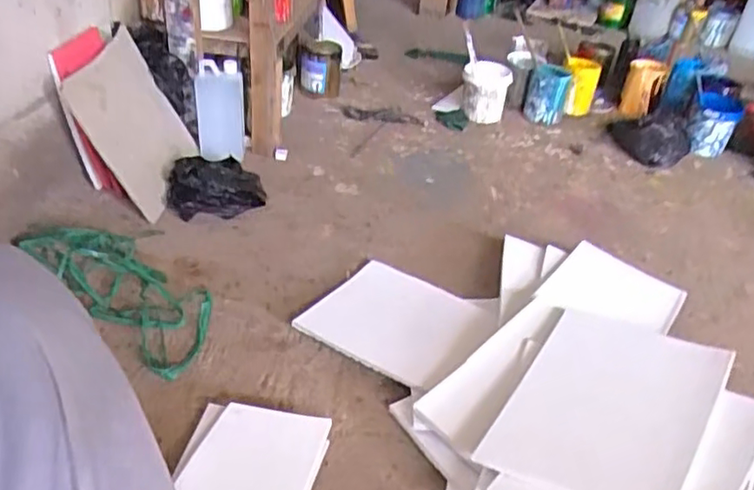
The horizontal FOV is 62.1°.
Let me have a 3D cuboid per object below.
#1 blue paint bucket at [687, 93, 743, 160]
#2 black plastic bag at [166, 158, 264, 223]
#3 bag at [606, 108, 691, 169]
[{"bbox_3d":[0.833,-0.296,1.554,0.107,0.118,0.139,23,40,25],"label":"blue paint bucket"},{"bbox_3d":[-0.320,-0.115,1.254,0.188,0.080,0.125,-5,37,-11],"label":"black plastic bag"},{"bbox_3d":[0.690,-0.282,1.592,0.204,0.108,0.149,20,39,21],"label":"bag"}]

